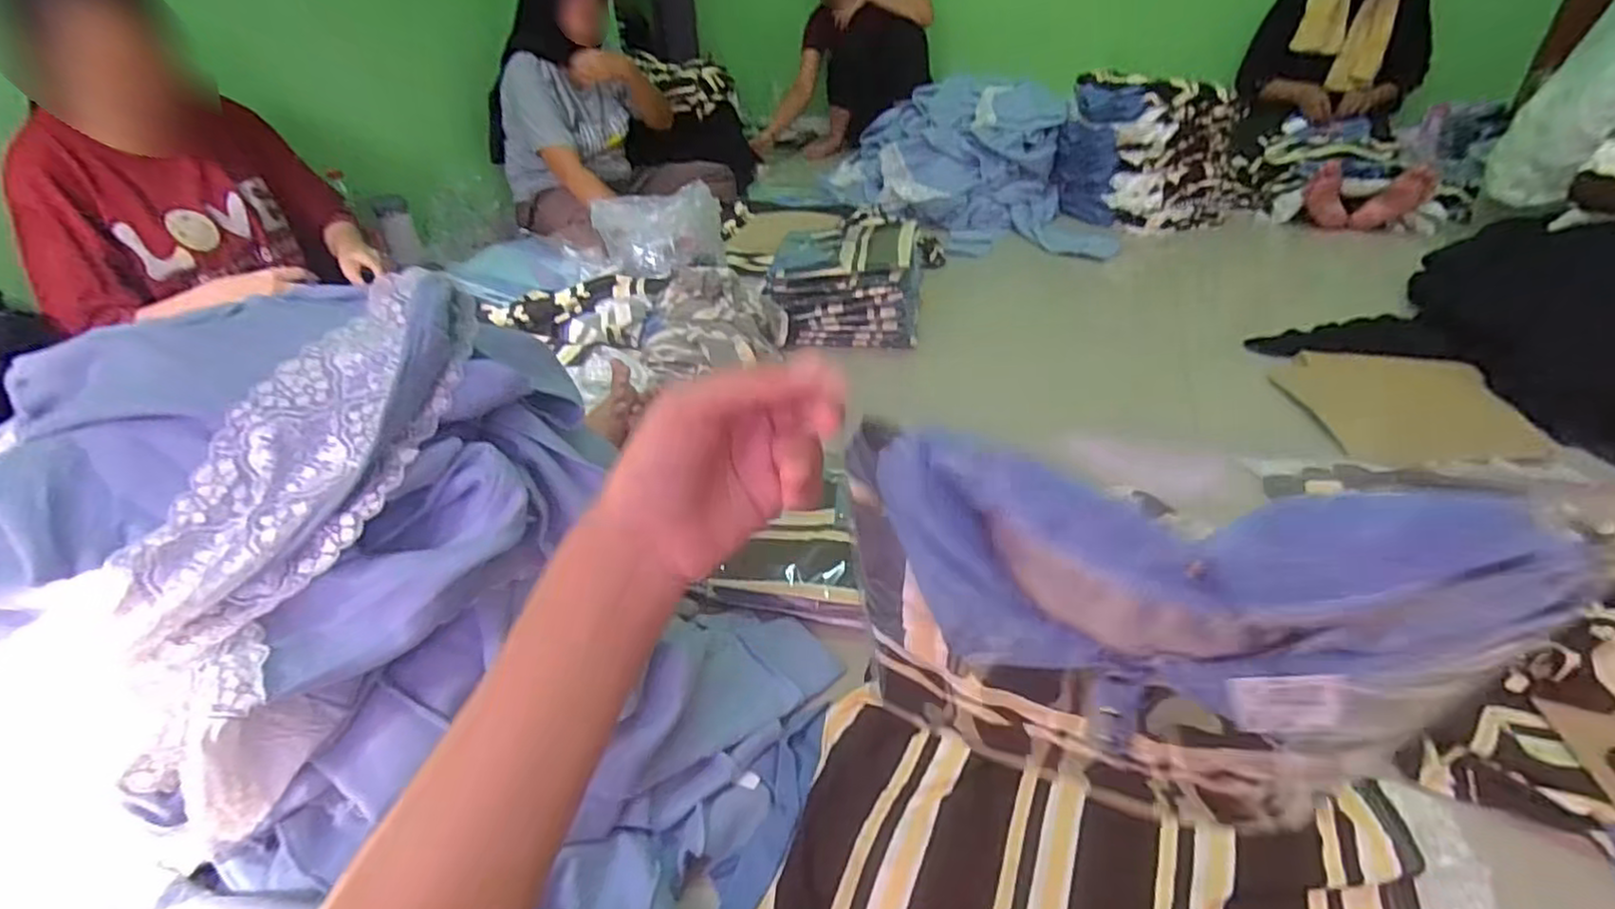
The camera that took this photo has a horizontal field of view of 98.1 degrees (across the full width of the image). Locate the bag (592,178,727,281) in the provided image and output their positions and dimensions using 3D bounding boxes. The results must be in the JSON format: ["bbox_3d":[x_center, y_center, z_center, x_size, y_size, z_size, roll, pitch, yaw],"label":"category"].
[{"bbox_3d":[-0.324,-0.488,1.552,0.272,0.182,0.078,-12,-1,-6],"label":"bag"}]

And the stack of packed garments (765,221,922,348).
[{"bbox_3d":[0.084,-0.358,1.484,0.318,0.192,0.246,0,35,3],"label":"stack of packed garments"}]

